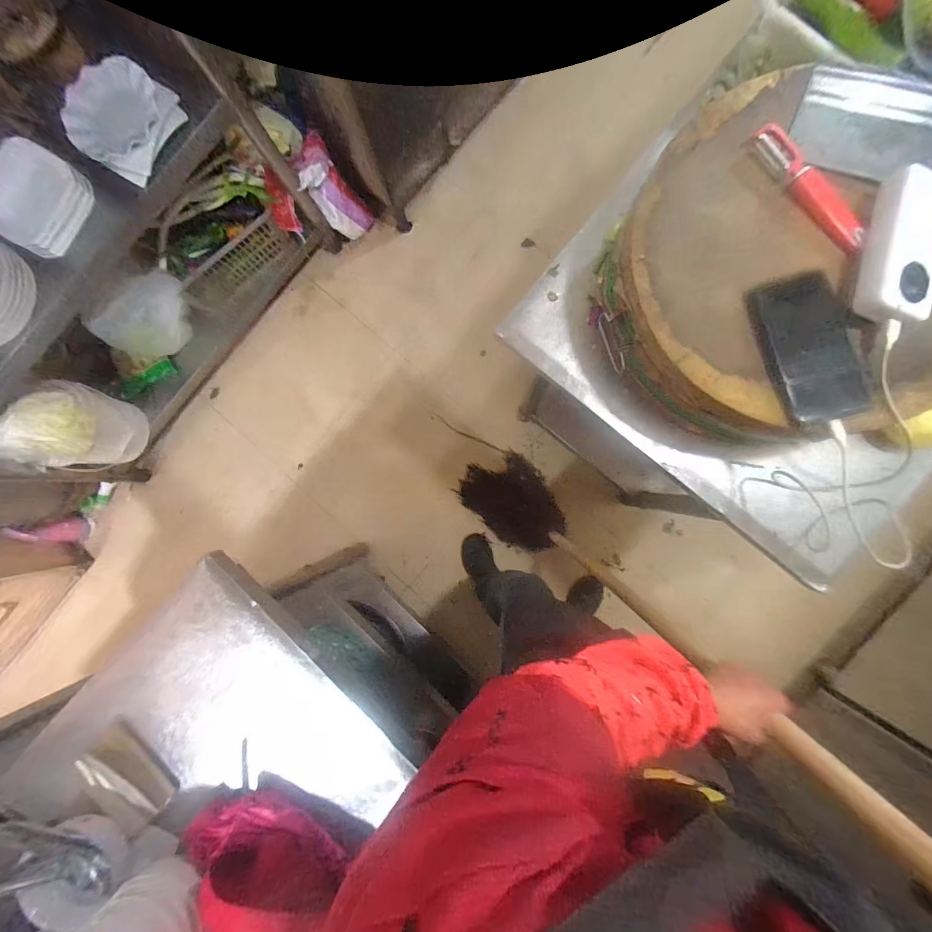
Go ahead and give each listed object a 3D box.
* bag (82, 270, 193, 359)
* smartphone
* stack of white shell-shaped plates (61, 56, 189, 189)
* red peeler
[{"bbox_3d":[-0.978,-0.463,1.214,0.082,0.236,0.277,33,90,5],"label":"bag"},{"bbox_3d":[0.371,-0.127,0.421,0.082,0.014,0.156,-18,90,10],"label":"smartphone"},{"bbox_3d":[-0.761,-0.765,0.847,0.238,0.068,0.218,35,90,5],"label":"stack of white shell-shaped plates"},{"bbox_3d":[0.382,-0.309,0.435,0.029,0.014,0.170,-36,85,2],"label":"red peeler"}]

